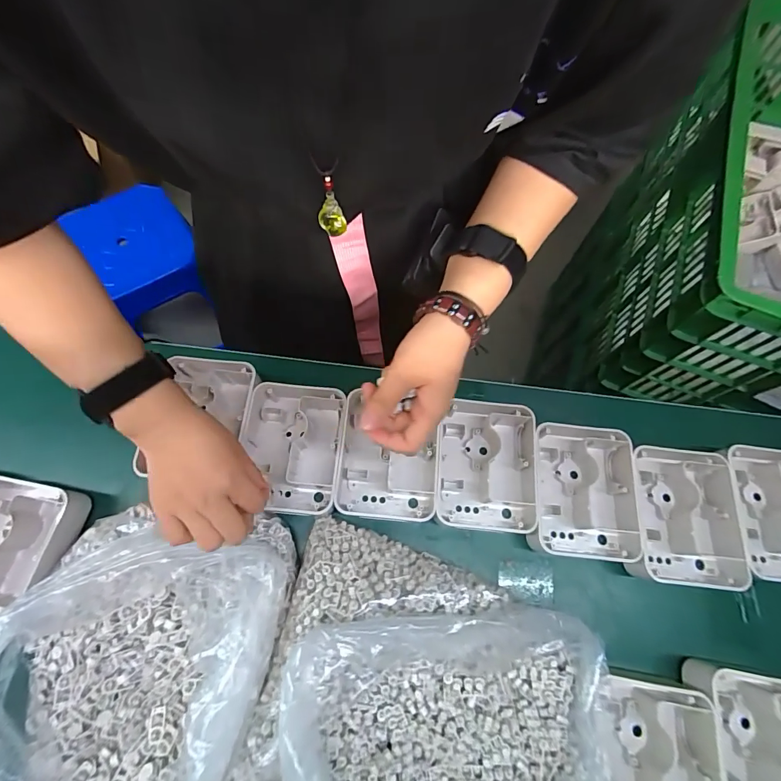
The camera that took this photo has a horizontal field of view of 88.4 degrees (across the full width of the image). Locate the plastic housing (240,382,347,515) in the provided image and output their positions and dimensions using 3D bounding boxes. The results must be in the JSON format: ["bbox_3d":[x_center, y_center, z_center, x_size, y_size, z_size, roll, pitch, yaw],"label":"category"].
[{"bbox_3d":[-0.103,0.060,0.423,0.101,0.042,0.125,6,70,0],"label":"plastic housing"}]

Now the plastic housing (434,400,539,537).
[{"bbox_3d":[0.099,0.075,0.421,0.103,0.038,0.133,5,70,0],"label":"plastic housing"}]

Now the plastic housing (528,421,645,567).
[{"bbox_3d":[0.192,0.099,0.414,0.099,0.042,0.135,7,70,0],"label":"plastic housing"}]

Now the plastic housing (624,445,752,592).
[{"bbox_3d":[0.290,0.126,0.412,0.098,0.045,0.133,7,70,0],"label":"plastic housing"}]

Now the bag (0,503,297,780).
[{"bbox_3d":[-0.217,0.235,0.307,0.226,0.095,0.259,12,70,2],"label":"bag"}]

